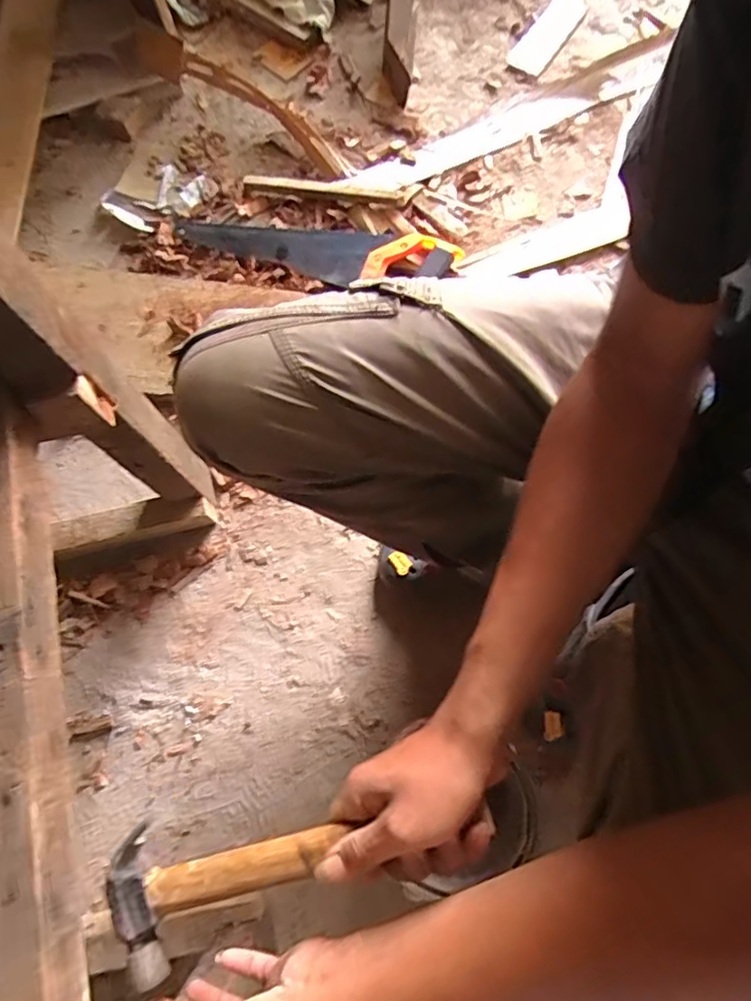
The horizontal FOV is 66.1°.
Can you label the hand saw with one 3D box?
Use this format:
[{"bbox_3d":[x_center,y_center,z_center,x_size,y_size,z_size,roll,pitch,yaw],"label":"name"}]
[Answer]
[{"bbox_3d":[-0.093,-0.385,0.883,0.430,0.024,0.098,6,73,4],"label":"hand saw"}]

